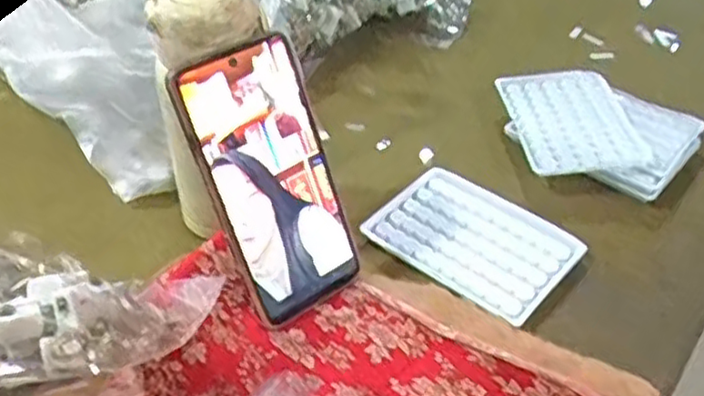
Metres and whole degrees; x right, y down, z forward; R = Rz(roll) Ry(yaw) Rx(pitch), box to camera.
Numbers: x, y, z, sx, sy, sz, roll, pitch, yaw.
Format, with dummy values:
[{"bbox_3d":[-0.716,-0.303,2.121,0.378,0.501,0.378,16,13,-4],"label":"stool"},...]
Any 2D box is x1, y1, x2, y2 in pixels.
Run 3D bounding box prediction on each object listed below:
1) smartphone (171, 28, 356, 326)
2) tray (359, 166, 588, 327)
[{"bbox_3d":[-0.045,-0.011,0.421,0.079,0.160,0.008,-29,22,-27],"label":"smartphone"},{"bbox_3d":[0.082,0.029,0.497,0.131,0.017,0.094,32,49,29],"label":"tray"}]

